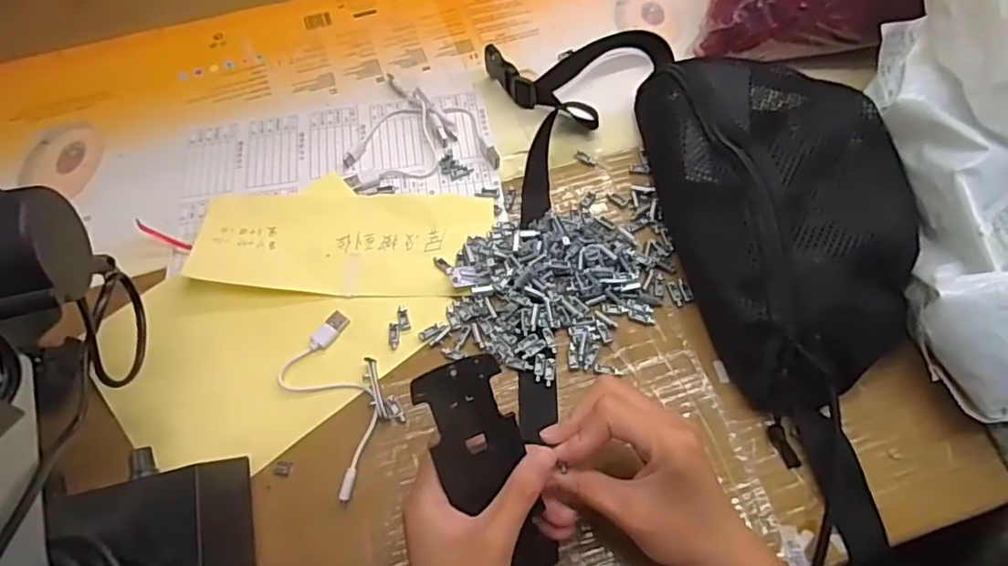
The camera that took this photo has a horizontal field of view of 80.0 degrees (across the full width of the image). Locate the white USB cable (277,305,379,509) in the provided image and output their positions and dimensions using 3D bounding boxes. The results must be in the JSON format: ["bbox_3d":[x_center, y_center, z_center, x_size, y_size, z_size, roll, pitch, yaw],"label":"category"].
[{"bbox_3d":[-0.110,0.077,0.384,0.053,0.011,0.123,-22,62,-11],"label":"white USB cable"}]

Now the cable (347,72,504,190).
[{"bbox_3d":[-0.074,-0.135,0.499,0.118,0.016,0.115,-10,61,-5],"label":"cable"}]

